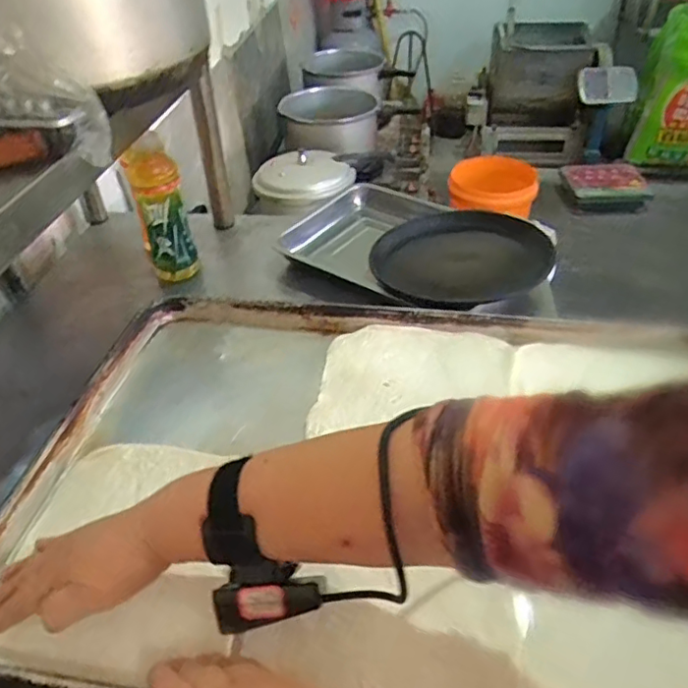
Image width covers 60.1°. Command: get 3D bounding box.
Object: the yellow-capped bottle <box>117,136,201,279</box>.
[{"bbox_3d":[-0.273,-0.201,0.890,0.076,0.212,0.067,-14,41,-12],"label":"yellow-capped bottle"}]

